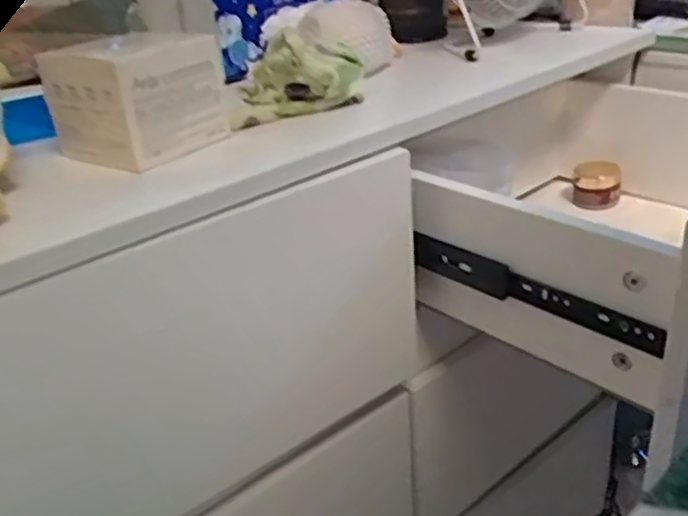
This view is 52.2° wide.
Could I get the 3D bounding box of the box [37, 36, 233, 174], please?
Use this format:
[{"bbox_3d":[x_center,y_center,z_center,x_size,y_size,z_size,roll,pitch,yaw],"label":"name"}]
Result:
[{"bbox_3d":[-0.156,-0.123,0.520,0.115,0.074,0.096,14,33,33],"label":"box"}]

